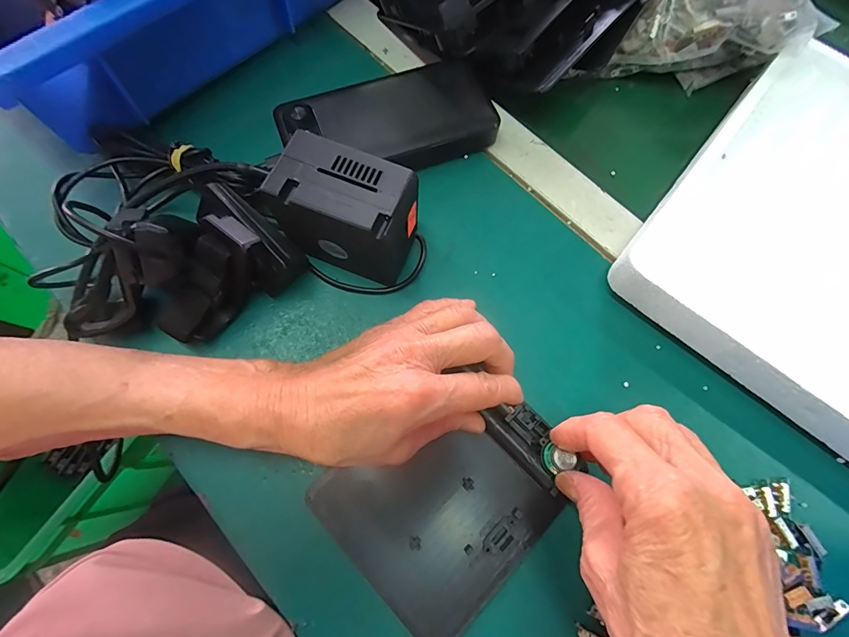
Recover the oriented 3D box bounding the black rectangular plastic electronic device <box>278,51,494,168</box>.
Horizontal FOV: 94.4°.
[{"bbox_3d":[-0.025,-0.144,0.295,0.151,0.027,0.071,-20,73,-9],"label":"black rectangular plastic electronic device"}]

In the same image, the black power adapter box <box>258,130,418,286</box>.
[{"bbox_3d":[-0.048,-0.063,0.243,0.084,0.071,0.049,20,71,4],"label":"black power adapter box"}]

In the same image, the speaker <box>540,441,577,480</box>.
[{"bbox_3d":[0.073,0.077,0.218,0.017,0.006,0.016,0,73,0],"label":"speaker"}]

